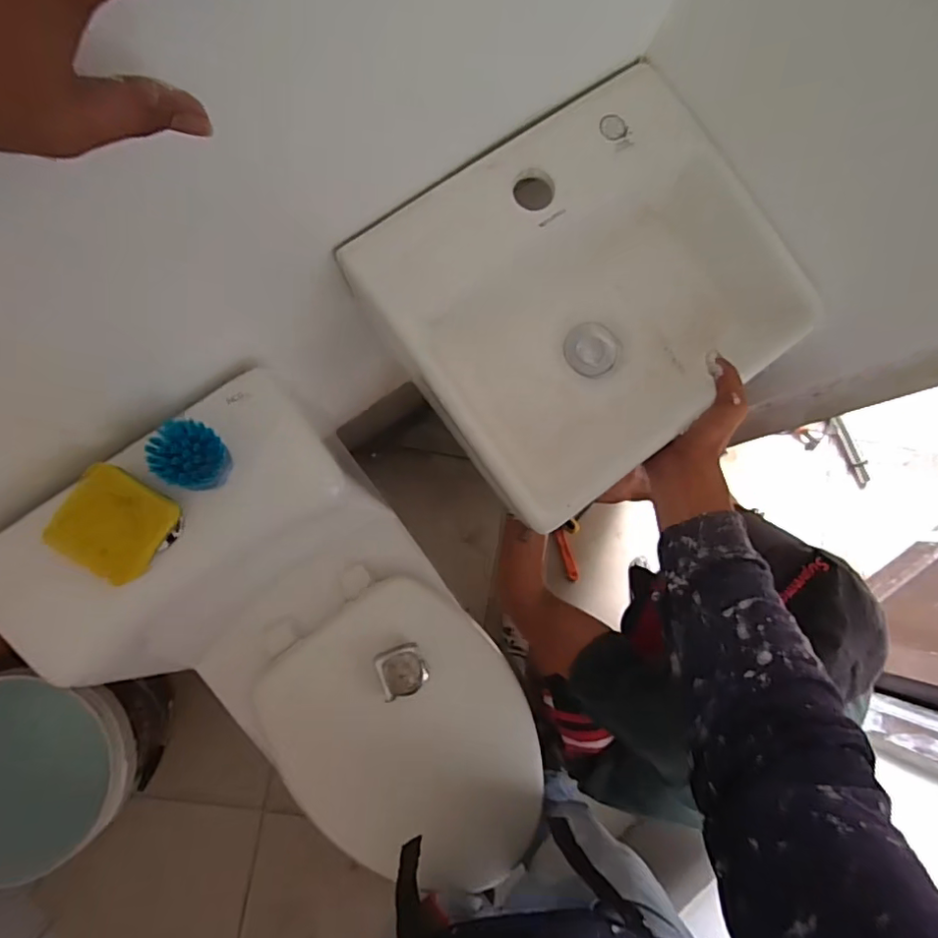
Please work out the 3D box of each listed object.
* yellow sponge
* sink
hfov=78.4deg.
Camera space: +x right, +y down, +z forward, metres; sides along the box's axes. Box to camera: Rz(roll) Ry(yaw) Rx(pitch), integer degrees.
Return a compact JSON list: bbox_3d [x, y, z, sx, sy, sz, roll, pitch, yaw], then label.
[{"bbox_3d":[-0.295,0.045,0.478,0.080,0.017,0.078,32,81,-1],"label":"yellow sponge"},{"bbox_3d":[0.108,-0.154,0.527,0.333,0.111,0.282,-36,88,-9],"label":"sink"}]

